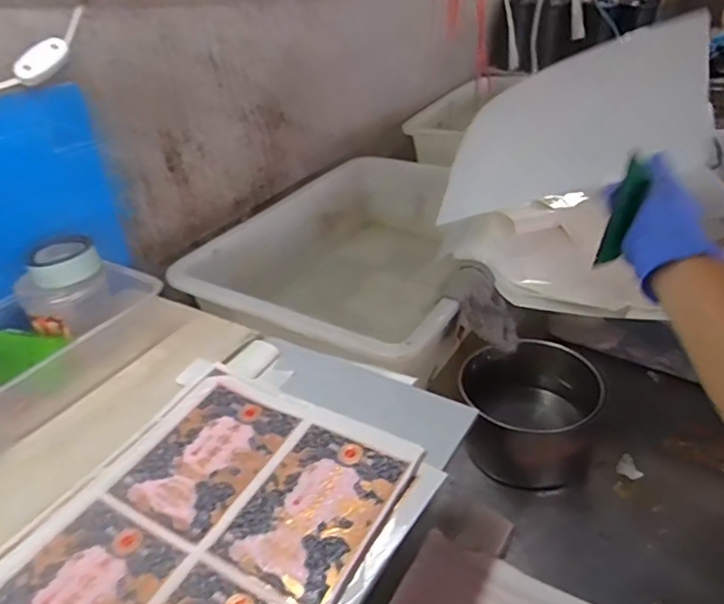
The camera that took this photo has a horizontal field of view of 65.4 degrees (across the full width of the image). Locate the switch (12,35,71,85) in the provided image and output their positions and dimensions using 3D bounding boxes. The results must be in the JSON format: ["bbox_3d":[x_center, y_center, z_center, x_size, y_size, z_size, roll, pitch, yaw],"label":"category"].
[{"bbox_3d":[-0.305,-0.230,0.541,0.011,0.028,0.057,23,64,32],"label":"switch"}]

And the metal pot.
[{"bbox_3d":[0.173,0.115,0.607,0.134,0.081,0.130,-1,34,1],"label":"metal pot"}]

